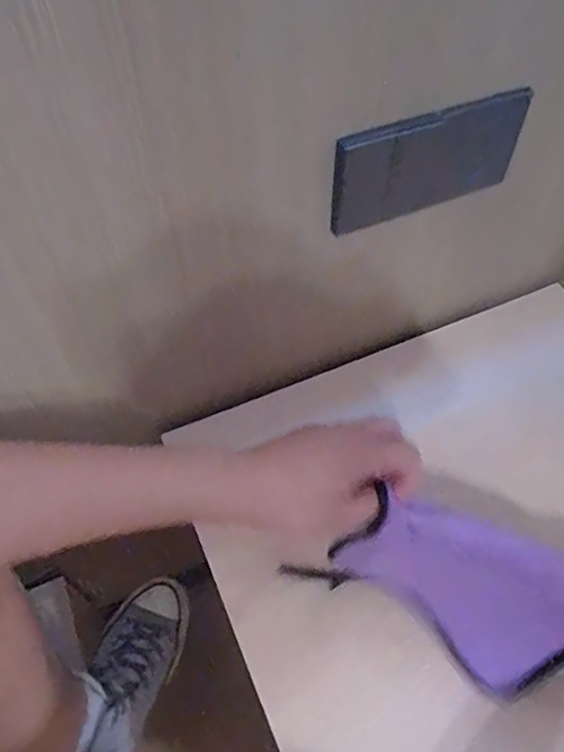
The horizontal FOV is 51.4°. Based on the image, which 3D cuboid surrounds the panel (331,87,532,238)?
[{"bbox_3d":[0.116,-0.171,0.472,0.159,0.087,0.016,-16,58,-13],"label":"panel"}]

